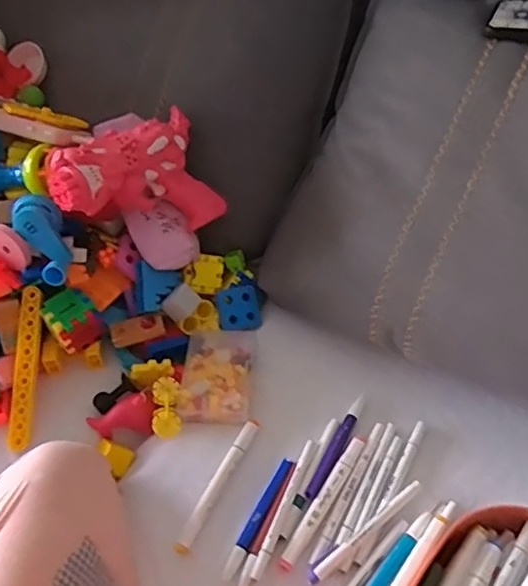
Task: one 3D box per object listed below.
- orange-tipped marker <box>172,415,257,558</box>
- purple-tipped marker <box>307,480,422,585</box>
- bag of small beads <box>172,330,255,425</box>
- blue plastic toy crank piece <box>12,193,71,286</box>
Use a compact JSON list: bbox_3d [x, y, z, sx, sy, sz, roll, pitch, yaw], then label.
[{"bbox_3d":[-0.045,0.191,0.611,0.018,0.011,0.150,21,58,18],"label":"orange-tipped marker"},{"bbox_3d":[0.096,0.222,0.572,0.139,0.011,0.012,-35,59,-19],"label":"purple-tipped marker"},{"bbox_3d":[-0.052,0.089,0.685,0.079,0.020,0.117,2,54,6],"label":"bag of small beads"},{"bbox_3d":[-0.240,-0.059,0.668,0.050,0.036,0.107,-23,86,-12],"label":"blue plastic toy crank piece"}]

